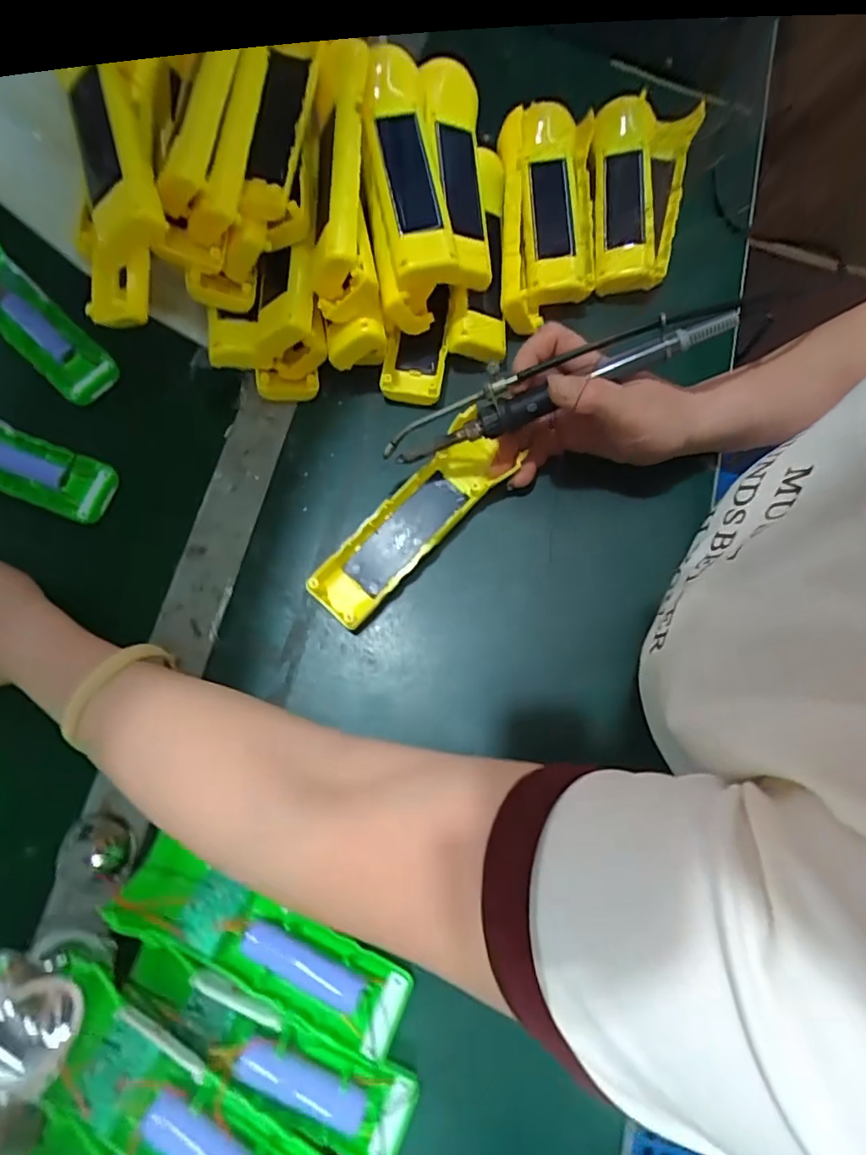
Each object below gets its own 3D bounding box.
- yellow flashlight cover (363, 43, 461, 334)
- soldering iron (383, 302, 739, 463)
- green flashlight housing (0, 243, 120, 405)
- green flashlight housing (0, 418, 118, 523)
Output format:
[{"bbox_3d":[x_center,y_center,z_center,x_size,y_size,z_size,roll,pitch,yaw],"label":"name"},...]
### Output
[{"bbox_3d":[-0.021,-0.255,0.381,0.053,0.065,0.171,-9,75,-1],"label":"yellow flashlight cover"},{"bbox_3d":[0.067,-0.113,0.329,0.207,0.024,0.026,-18,76,13],"label":"soldering iron"},{"bbox_3d":[-0.302,-0.193,0.424,0.155,0.019,0.046,42,80,12],"label":"green flashlight housing"},{"bbox_3d":[-0.301,-0.083,0.392,0.162,0.022,0.051,22,76,7],"label":"green flashlight housing"}]

